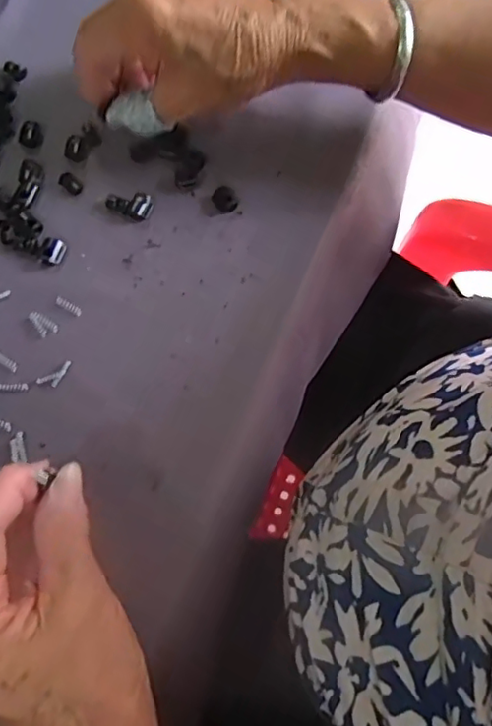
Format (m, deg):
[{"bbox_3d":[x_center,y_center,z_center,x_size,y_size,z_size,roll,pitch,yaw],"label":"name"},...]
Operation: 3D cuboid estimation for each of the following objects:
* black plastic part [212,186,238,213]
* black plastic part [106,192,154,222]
[{"bbox_3d":[-0.013,-0.100,0.355,0.014,0.004,0.018,-19,73,-8],"label":"black plastic part"},{"bbox_3d":[-0.070,-0.097,0.352,0.027,0.006,0.017,22,72,6],"label":"black plastic part"}]

